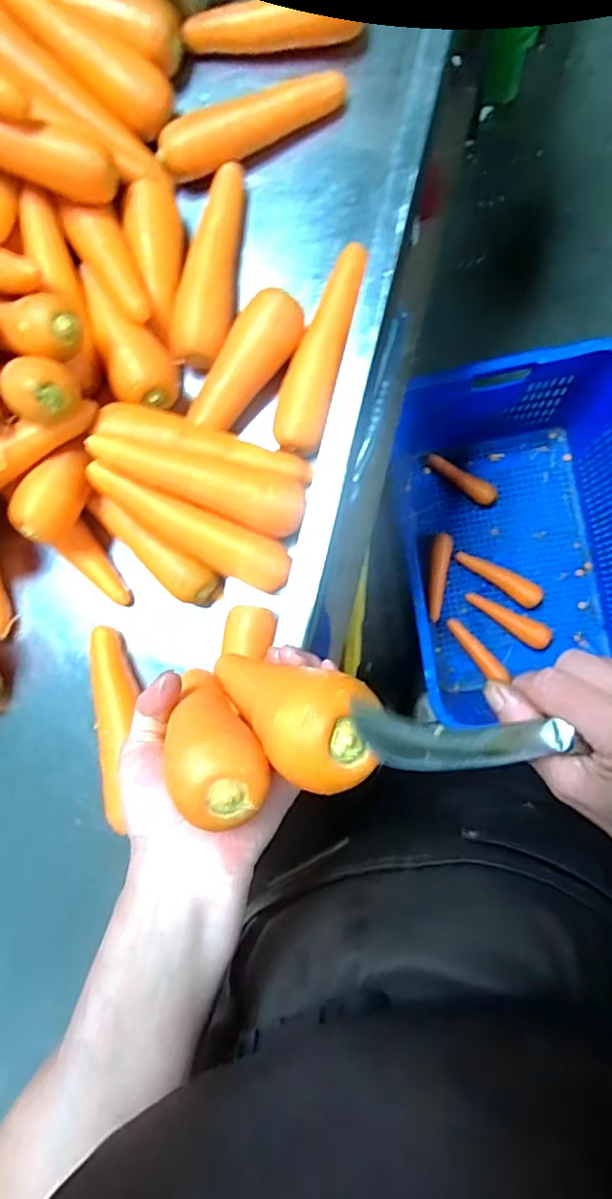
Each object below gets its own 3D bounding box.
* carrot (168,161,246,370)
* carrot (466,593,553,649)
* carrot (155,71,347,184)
[{"bbox_3d":[-0.080,-0.288,0.502,0.043,0.036,0.178,7,87,8],"label":"carrot"},{"bbox_3d":[0.412,0.041,1.196,0.184,0.033,0.050,31,90,9],"label":"carrot"},{"bbox_3d":[-0.049,-0.419,0.511,0.173,0.031,0.041,-26,83,5],"label":"carrot"}]

